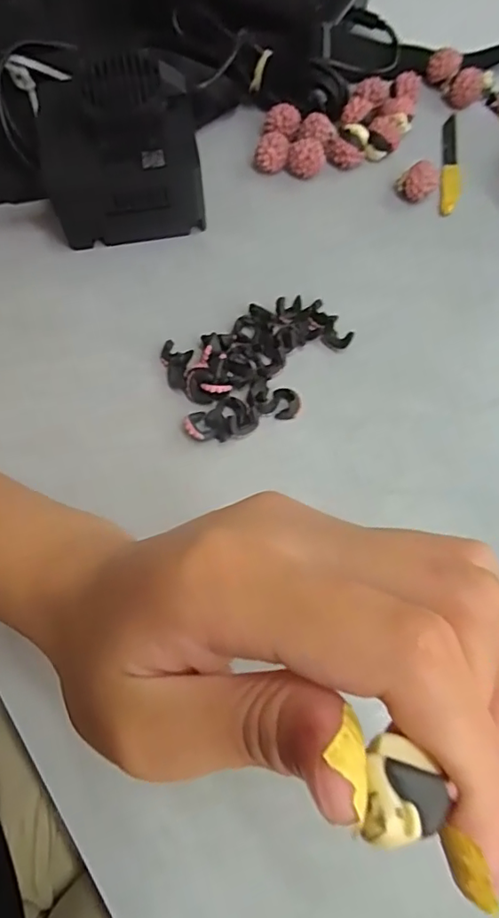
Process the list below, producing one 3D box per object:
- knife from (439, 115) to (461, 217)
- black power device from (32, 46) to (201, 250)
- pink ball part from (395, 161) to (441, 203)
[{"bbox_3d":[0.120,-0.176,0.321,0.012,0.005,0.078,9,68,4],"label":"knife"},{"bbox_3d":[-0.068,-0.162,0.287,0.077,0.065,0.070,-8,68,-3],"label":"black power device"},{"bbox_3d":[0.096,-0.157,0.306,0.021,0.016,0.016,-5,68,-1],"label":"pink ball part"}]

